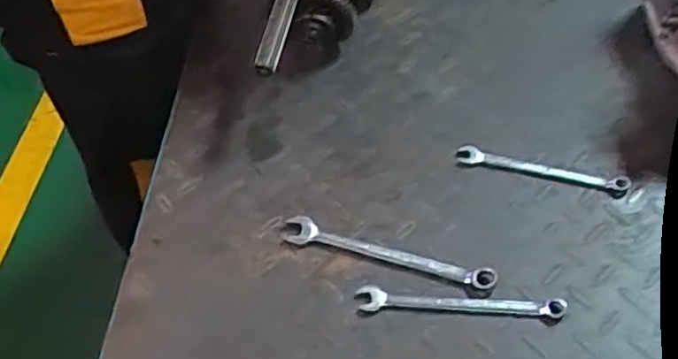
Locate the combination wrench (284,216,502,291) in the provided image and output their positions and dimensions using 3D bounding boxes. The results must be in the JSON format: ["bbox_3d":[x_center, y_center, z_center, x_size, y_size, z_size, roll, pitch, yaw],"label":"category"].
[{"bbox_3d":[0.039,0.060,0.578,0.175,0.007,0.020,14,54,15],"label":"combination wrench"}]

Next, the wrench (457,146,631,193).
[{"bbox_3d":[0.181,-0.009,0.628,0.146,0.007,0.019,12,54,13],"label":"wrench"}]

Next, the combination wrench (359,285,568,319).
[{"bbox_3d":[0.094,0.098,0.552,0.157,0.006,0.019,3,52,7],"label":"combination wrench"}]

